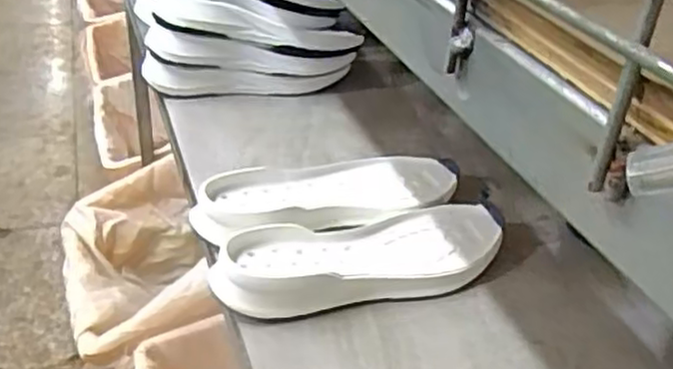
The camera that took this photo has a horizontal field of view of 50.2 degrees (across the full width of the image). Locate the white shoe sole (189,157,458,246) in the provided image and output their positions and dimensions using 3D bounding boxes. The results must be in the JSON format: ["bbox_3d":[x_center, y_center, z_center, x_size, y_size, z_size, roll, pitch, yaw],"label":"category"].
[{"bbox_3d":[-0.011,0.014,0.771,0.293,0.047,0.105,-13,36,-26],"label":"white shoe sole"}]

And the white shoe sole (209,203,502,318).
[{"bbox_3d":[0.026,0.068,0.687,0.289,0.042,0.100,-10,35,-21],"label":"white shoe sole"}]

